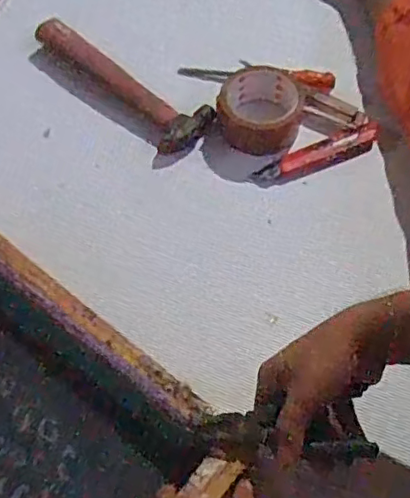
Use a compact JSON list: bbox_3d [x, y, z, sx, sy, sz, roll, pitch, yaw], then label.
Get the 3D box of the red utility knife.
[{"bbox_3d":[0.134,-0.111,0.698,0.157,0.017,0.035,-20,64,-8],"label":"red utility knife"}]

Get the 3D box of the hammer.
[{"bbox_3d":[-0.105,-0.215,0.744,0.265,0.032,0.071,40,71,20],"label":"hammer"}]

